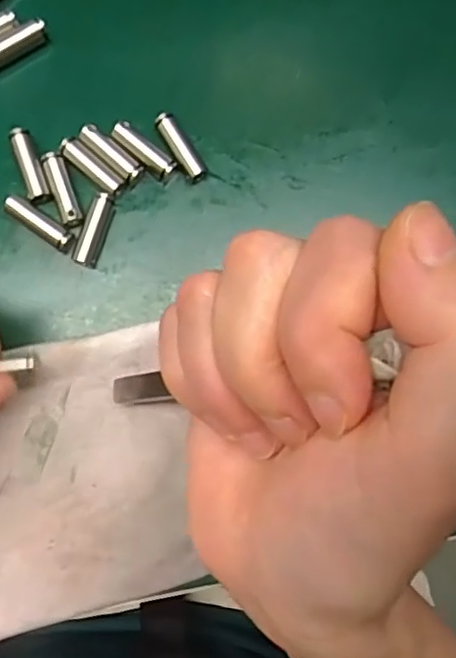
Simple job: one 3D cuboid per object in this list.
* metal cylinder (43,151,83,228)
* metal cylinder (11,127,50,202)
[{"bbox_3d":[-0.056,-0.048,0.205,0.006,0.004,0.027,-20,88,-6],"label":"metal cylinder"},{"bbox_3d":[-0.067,-0.056,0.206,0.006,0.004,0.026,-20,88,-6],"label":"metal cylinder"}]

